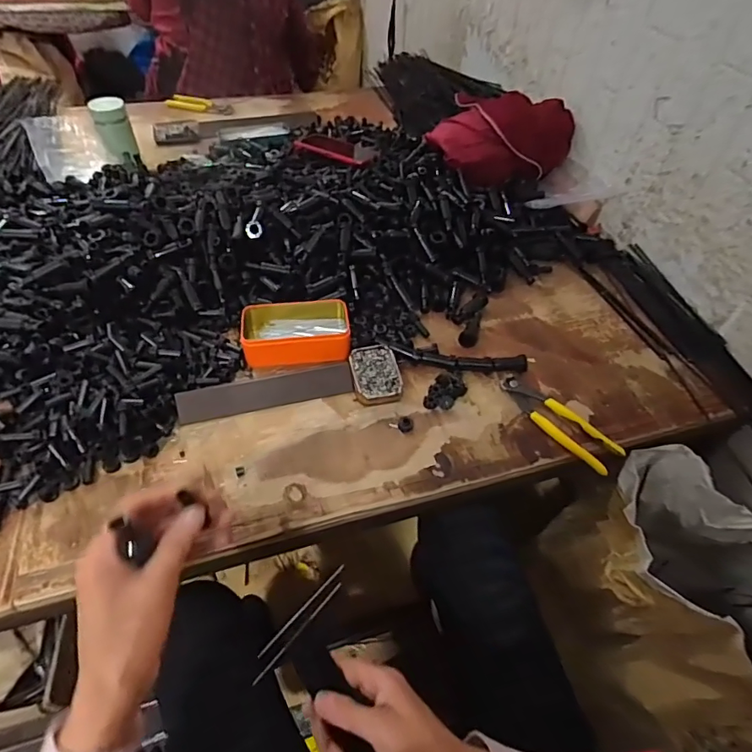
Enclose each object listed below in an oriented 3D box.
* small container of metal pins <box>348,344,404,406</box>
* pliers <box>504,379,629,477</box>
[{"bbox_3d":[-0.002,-0.003,0.660,0.062,0.021,0.090,-5,50,-8],"label":"small container of metal pins"},{"bbox_3d":[0.231,0.053,0.622,0.045,0.016,0.165,-30,58,-26],"label":"pliers"}]

